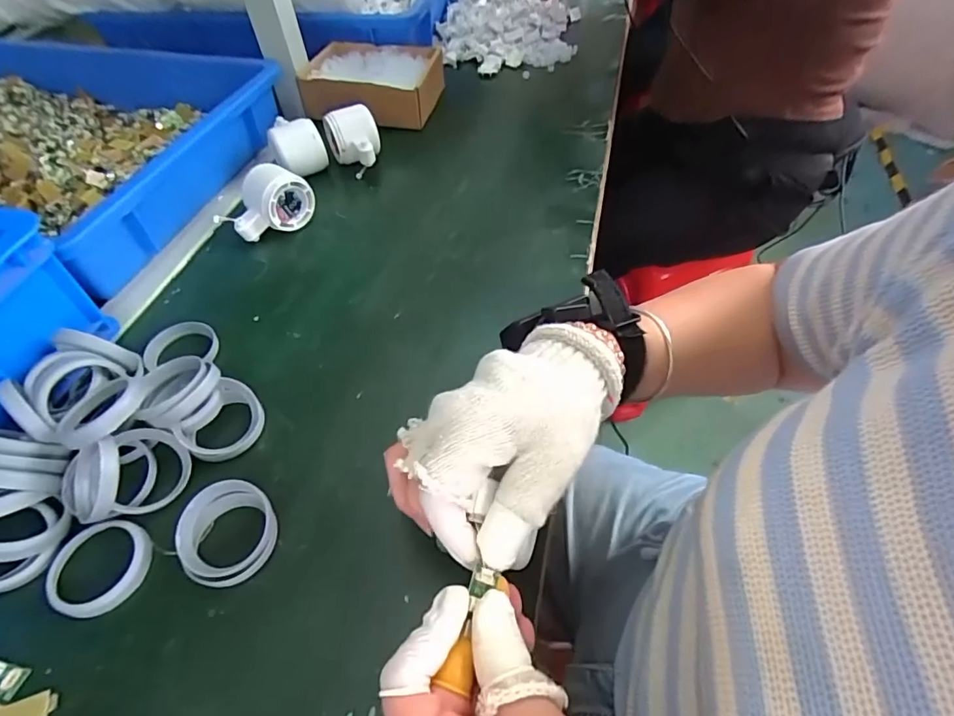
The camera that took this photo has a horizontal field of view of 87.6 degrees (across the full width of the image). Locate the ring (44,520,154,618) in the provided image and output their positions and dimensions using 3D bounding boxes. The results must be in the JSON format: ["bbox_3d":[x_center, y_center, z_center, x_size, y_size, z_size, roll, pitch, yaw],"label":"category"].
[{"bbox_3d":[-0.248,0.136,0.324,0.060,0.007,0.056,-2,53,2],"label":"ring"}]

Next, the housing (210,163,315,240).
[{"bbox_3d":[-0.223,-0.161,0.526,0.097,0.061,0.054,-26,56,-15],"label":"housing"}]

